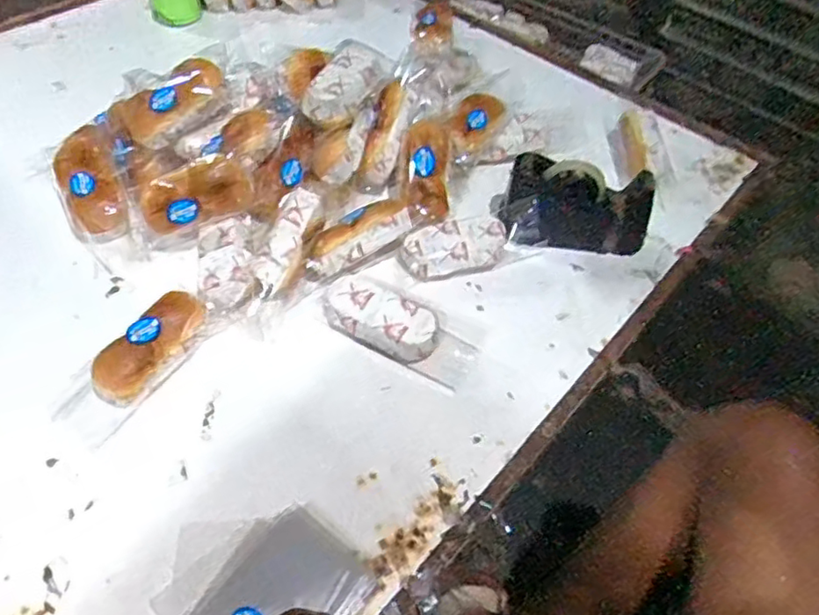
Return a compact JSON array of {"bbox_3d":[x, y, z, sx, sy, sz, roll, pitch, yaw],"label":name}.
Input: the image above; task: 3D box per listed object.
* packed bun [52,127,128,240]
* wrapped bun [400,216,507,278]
[{"bbox_3d":[-0.429,-0.170,0.836,0.080,0.048,0.168,-14,84,-15],"label":"packed bun"},{"bbox_3d":[0.060,-0.080,0.851,0.145,0.057,0.069,-9,54,-11],"label":"wrapped bun"}]

